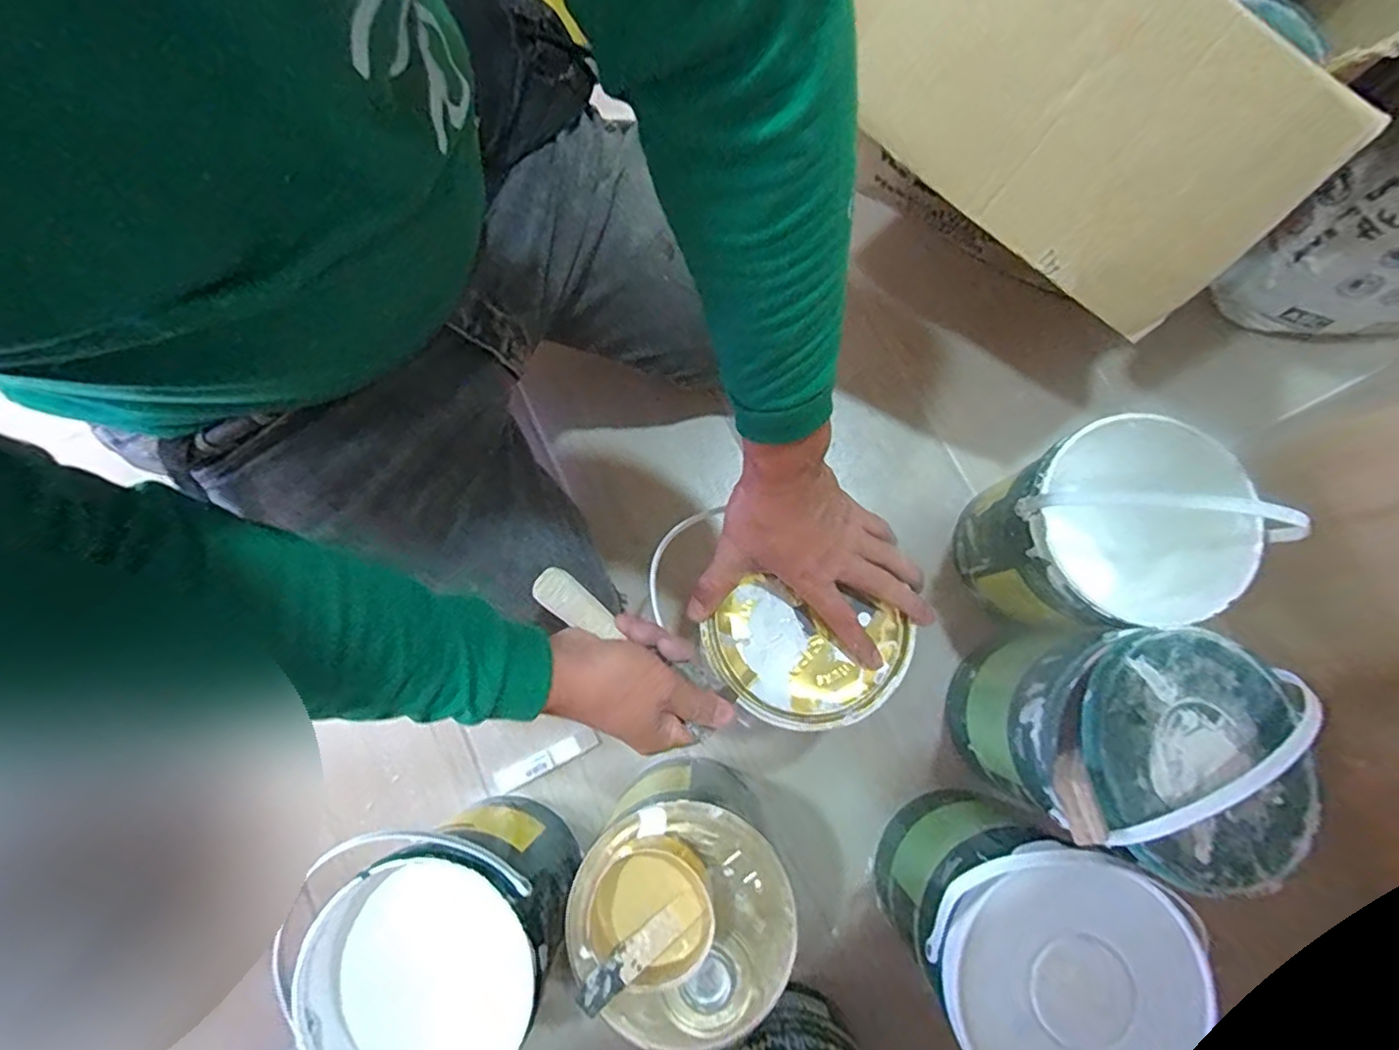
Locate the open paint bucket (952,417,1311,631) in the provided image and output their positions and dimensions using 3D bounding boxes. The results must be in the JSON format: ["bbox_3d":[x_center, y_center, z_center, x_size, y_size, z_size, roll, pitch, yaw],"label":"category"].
[{"bbox_3d":[0.353,0.010,0.590,0.167,0.219,0.159,0,79,1],"label":"open paint bucket"}]

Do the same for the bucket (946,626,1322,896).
[{"bbox_3d":[0.341,0.173,0.534,0.176,0.256,0.165,16,80,4],"label":"bucket"}]

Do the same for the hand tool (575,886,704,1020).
[{"bbox_3d":[-0.038,0.284,0.431,0.095,0.008,0.021,-28,78,-32],"label":"hand tool"}]

